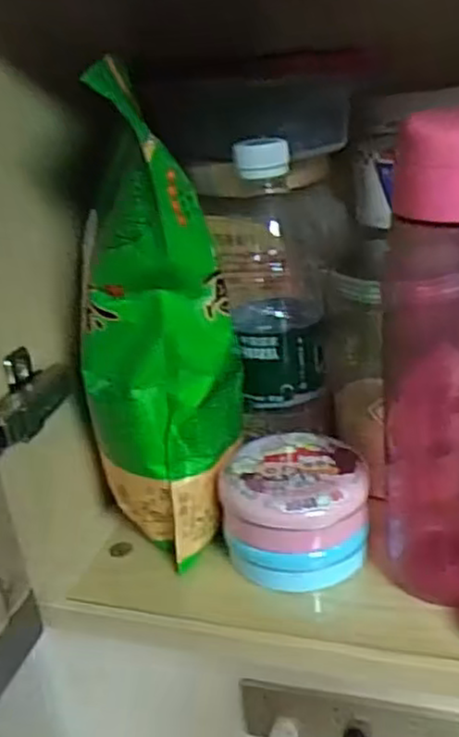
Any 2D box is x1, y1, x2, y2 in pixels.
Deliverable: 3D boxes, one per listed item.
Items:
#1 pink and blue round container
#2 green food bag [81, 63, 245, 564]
[{"bbox_3d":[0.038,0.083,0.422,0.080,0.065,0.068,-7,24,1],"label":"pink and blue round container"},{"bbox_3d":[-0.047,-0.020,0.395,0.076,0.251,0.064,6,27,28],"label":"green food bag"}]

